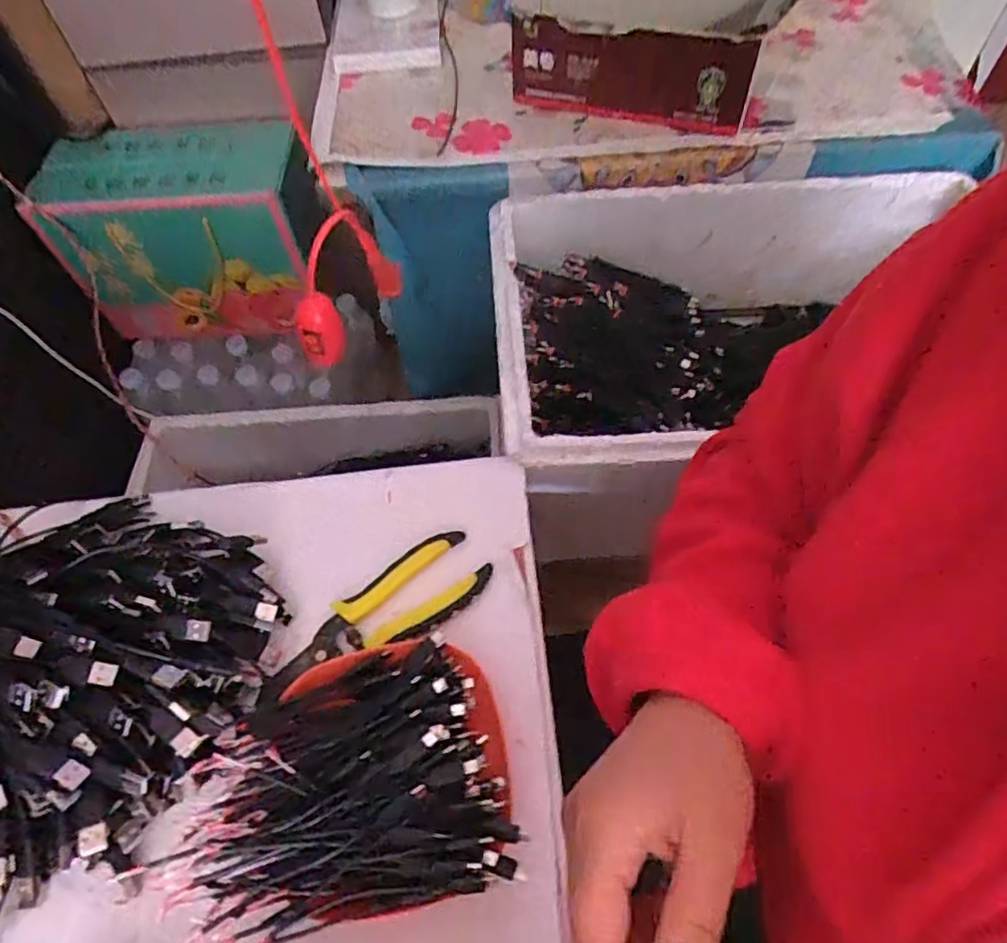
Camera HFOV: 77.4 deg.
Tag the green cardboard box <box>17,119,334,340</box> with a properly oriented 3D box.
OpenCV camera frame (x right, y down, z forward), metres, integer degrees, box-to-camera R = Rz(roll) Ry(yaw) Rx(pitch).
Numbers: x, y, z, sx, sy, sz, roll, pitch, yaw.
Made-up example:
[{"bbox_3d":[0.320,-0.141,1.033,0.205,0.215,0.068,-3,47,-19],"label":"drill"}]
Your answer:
[{"bbox_3d":[-0.421,-0.324,0.879,0.328,0.234,0.168,-2,60,1],"label":"green cardboard box"}]

